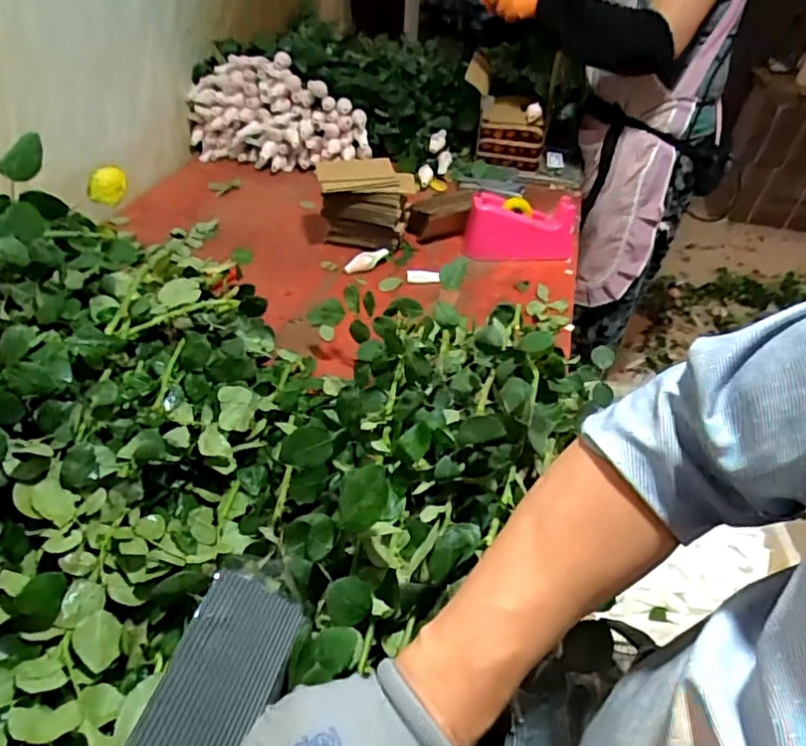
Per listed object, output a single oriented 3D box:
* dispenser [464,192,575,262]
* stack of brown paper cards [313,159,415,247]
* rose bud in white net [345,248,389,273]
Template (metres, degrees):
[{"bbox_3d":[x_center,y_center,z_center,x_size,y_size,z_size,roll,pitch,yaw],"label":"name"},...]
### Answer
[{"bbox_3d":[0.233,-0.286,1.136,0.216,0.115,0.060,3,43,-1],"label":"dispenser"},{"bbox_3d":[-0.072,-0.308,1.091,0.164,0.147,0.088,4,43,0],"label":"stack of brown paper cards"},{"bbox_3d":[-0.065,-0.204,1.069,0.086,0.033,0.029,-31,53,-32],"label":"rose bud in white net"}]

